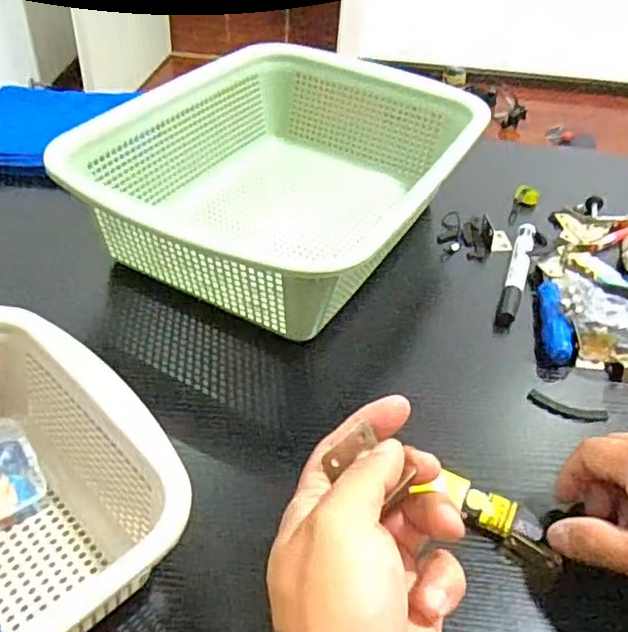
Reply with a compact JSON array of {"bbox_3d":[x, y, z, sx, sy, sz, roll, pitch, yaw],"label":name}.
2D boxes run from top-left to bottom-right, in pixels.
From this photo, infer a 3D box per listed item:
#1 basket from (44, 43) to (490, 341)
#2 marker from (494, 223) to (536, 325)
[{"bbox_3d":[-0.028,-0.119,0.564,0.262,0.105,0.334,24,45,19],"label":"basket"},{"bbox_3d":[0.178,-0.037,0.560,0.016,0.014,0.148,18,44,13],"label":"marker"}]

